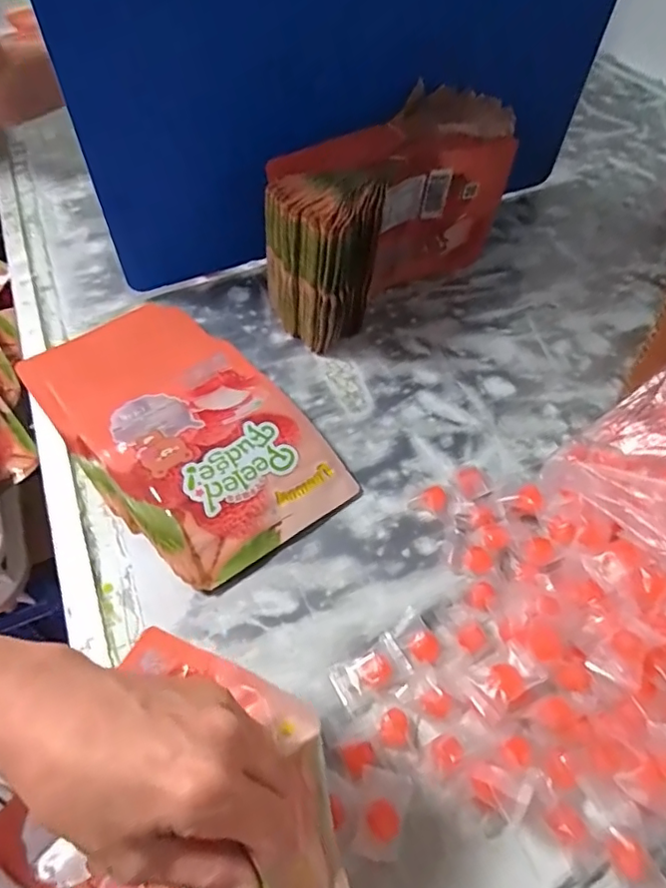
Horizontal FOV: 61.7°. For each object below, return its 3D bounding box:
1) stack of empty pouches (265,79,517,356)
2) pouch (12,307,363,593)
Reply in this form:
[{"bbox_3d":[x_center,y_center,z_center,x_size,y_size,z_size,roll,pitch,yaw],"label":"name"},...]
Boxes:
[{"bbox_3d":[0.063,-0.243,0.605,0.289,0.166,0.121,-36,60,-24],"label":"stack of empty pouches"},{"bbox_3d":[-0.148,-0.024,0.521,0.173,0.035,0.329,-35,60,-23],"label":"pouch"}]

